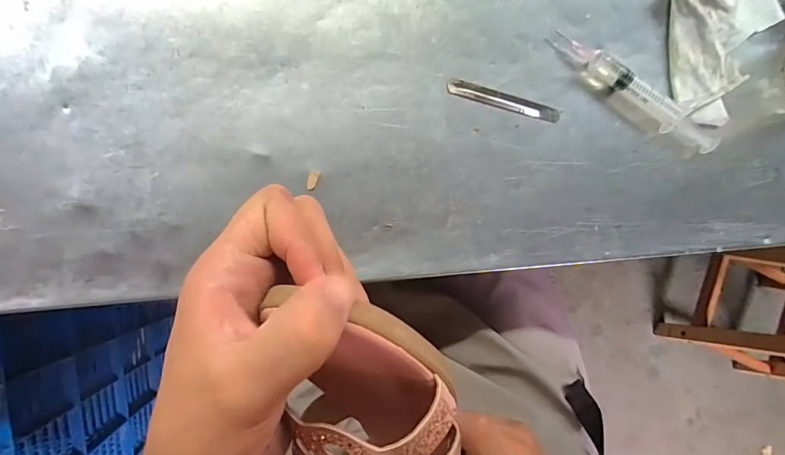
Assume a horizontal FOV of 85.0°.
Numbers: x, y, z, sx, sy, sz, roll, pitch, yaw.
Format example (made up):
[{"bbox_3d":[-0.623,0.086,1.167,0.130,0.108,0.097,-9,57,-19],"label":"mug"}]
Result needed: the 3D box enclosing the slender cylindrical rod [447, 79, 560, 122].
[{"bbox_3d":[0.084,-0.094,0.319,0.089,0.004,0.012,13,88,-9],"label":"slender cylindrical rod"}]

